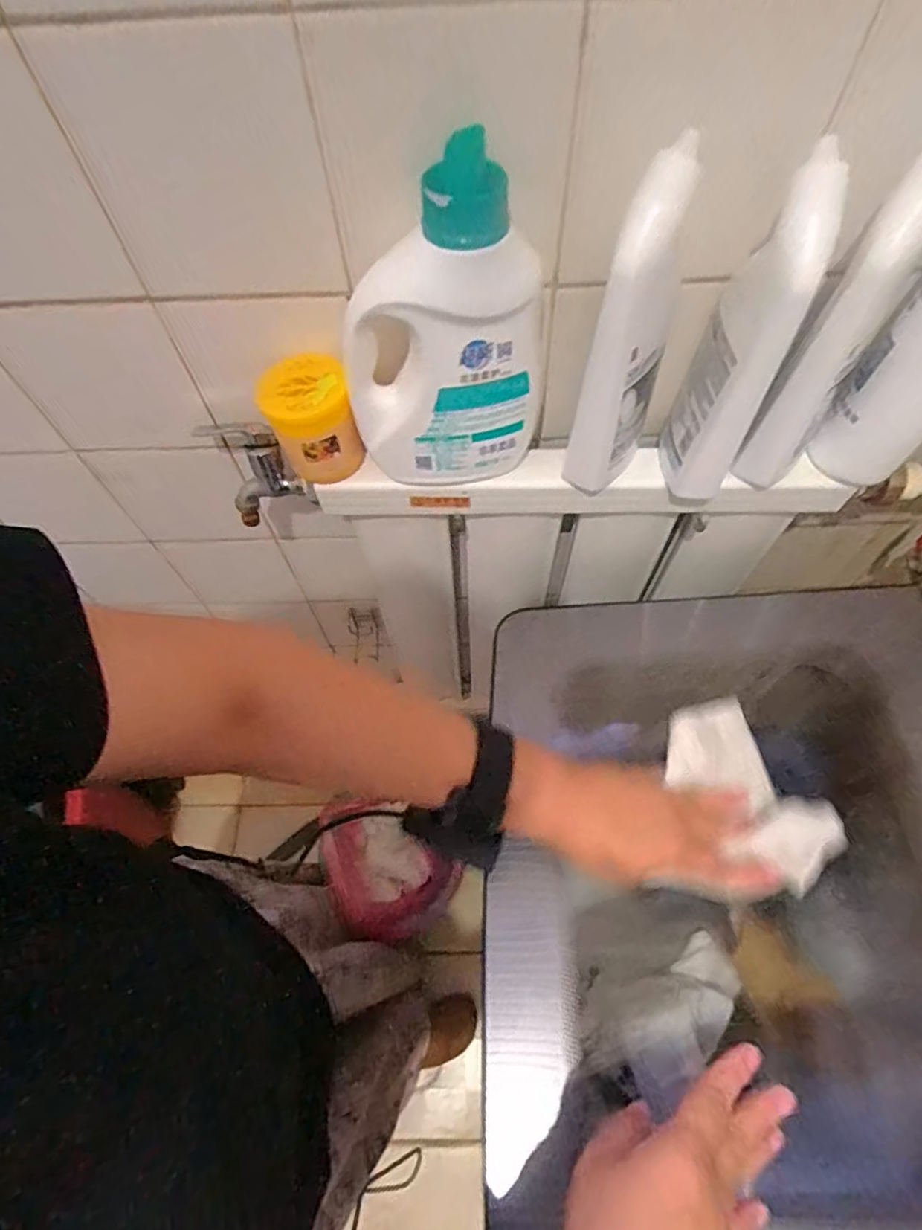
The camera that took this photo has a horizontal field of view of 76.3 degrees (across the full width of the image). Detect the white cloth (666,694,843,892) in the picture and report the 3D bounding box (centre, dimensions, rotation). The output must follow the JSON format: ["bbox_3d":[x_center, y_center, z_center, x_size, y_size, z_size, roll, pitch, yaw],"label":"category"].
[{"bbox_3d":[0.218,0.132,0.444,0.085,0.027,0.140,-27,58,-12],"label":"white cloth"}]

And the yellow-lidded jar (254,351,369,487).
[{"bbox_3d":[-0.127,-0.166,0.500,0.066,0.089,0.069,-1,62,1],"label":"yellow-lidded jar"}]

